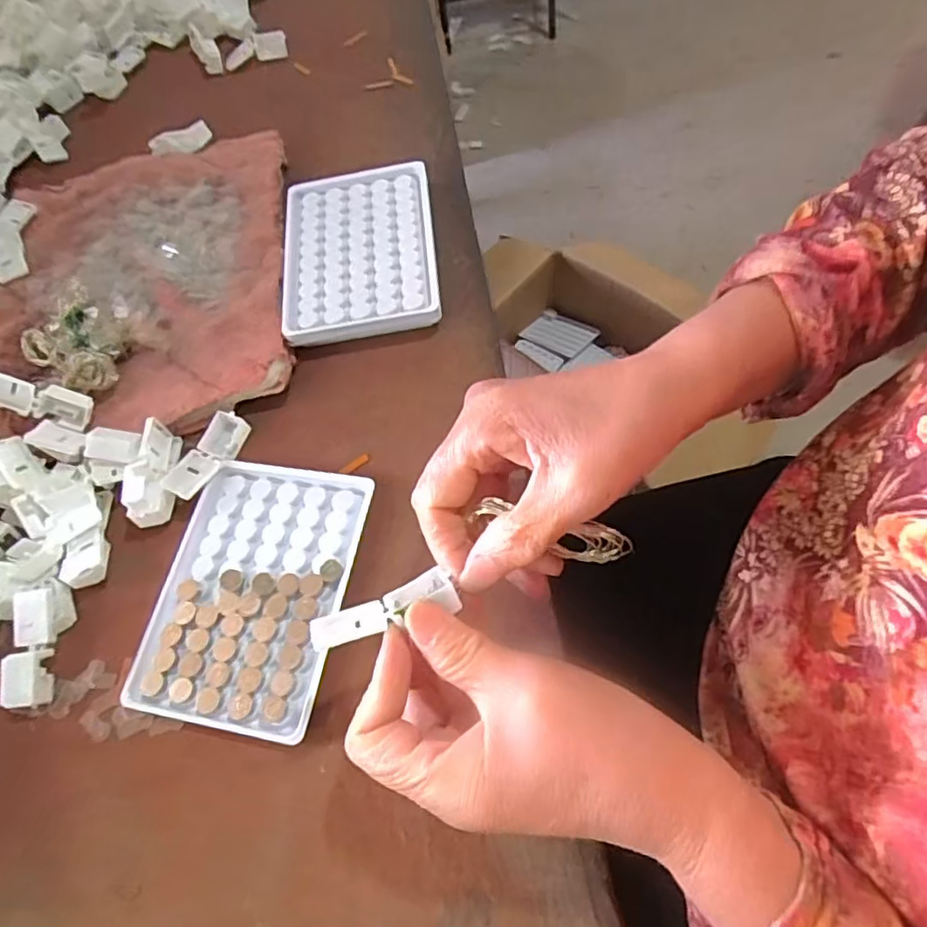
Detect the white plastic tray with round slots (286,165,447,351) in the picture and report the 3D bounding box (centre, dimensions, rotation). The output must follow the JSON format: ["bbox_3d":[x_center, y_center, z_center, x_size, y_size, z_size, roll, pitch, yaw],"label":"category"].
[{"bbox_3d":[-0.067,-0.136,0.396,0.095,0.019,0.132,-8,64,3],"label":"white plastic tray with round slots"}]

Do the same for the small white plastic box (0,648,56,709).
[{"bbox_3d":[-0.212,0.105,0.300,0.020,0.012,0.026,-13,63,1],"label":"small white plastic box"}]

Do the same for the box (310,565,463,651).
[{"bbox_3d":[-0.030,0.056,0.232,0.055,0.013,0.018,-20,65,-10],"label":"box"}]

